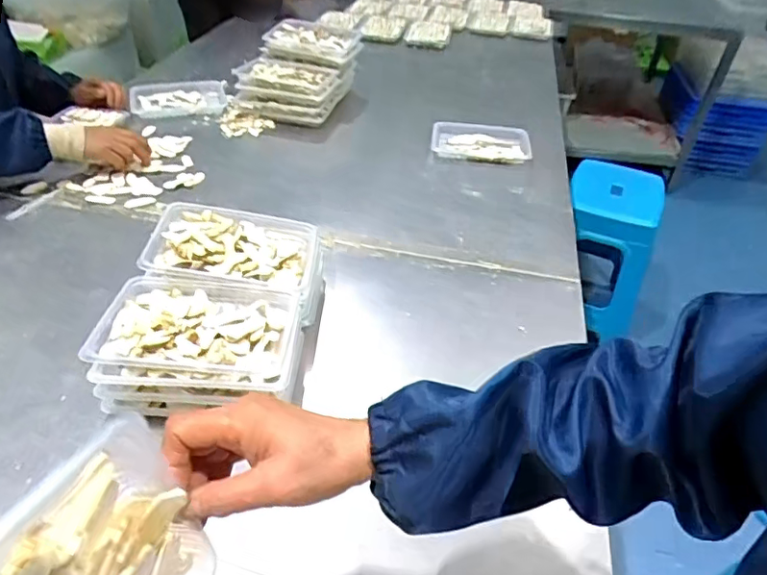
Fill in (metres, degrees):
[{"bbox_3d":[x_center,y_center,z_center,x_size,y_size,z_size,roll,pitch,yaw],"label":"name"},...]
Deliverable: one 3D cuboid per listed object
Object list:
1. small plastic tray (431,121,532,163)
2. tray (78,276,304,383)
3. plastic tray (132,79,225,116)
[{"bbox_3d":[0.210,-0.312,1.193,0.210,0.042,0.125,5,41,2],"label":"small plastic tray"},{"bbox_3d":[-0.211,0.045,0.642,0.217,0.038,0.147,1,40,-2],"label":"tray"},{"bbox_3d":[-0.481,-0.447,1.310,0.212,0.034,0.141,-8,43,-13],"label":"plastic tray"}]

